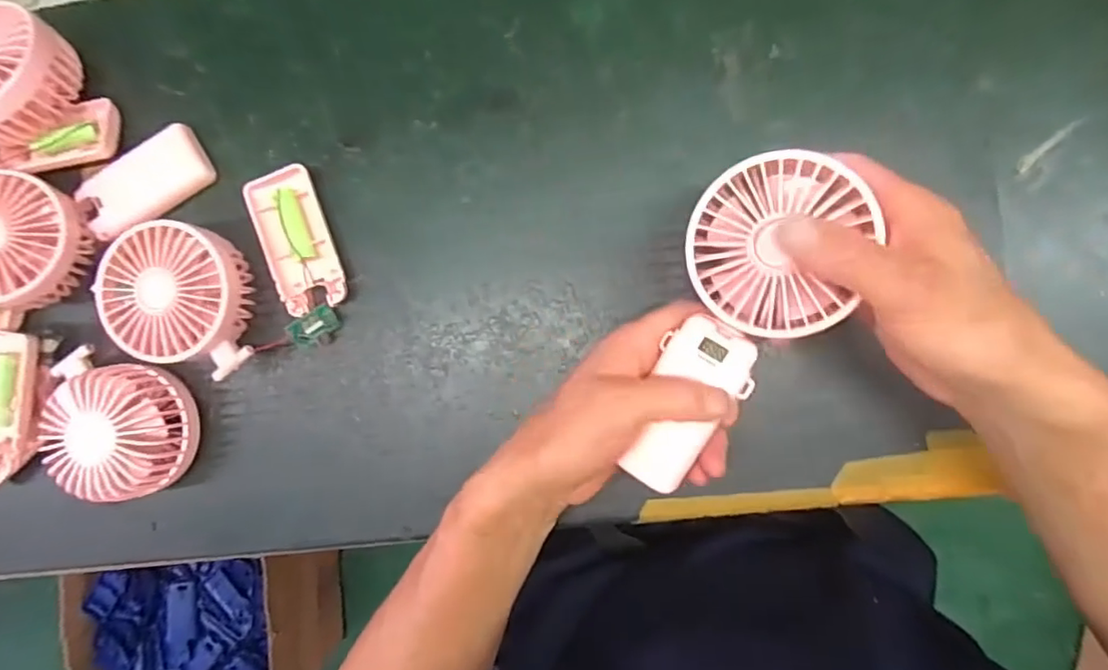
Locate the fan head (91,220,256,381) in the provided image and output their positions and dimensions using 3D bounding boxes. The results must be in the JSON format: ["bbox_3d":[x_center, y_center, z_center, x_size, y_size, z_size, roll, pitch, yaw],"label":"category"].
[{"bbox_3d":[-0.237,-0.026,0.382,0.090,0.049,0.085,15,92,6],"label":"fan head"}]

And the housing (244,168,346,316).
[{"bbox_3d":[-0.170,-0.062,0.392,0.045,0.018,0.095,-19,88,6],"label":"housing"}]

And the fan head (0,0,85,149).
[{"bbox_3d":[-0.362,-0.170,0.394,0.084,0.055,0.089,13,92,7],"label":"fan head"}]

